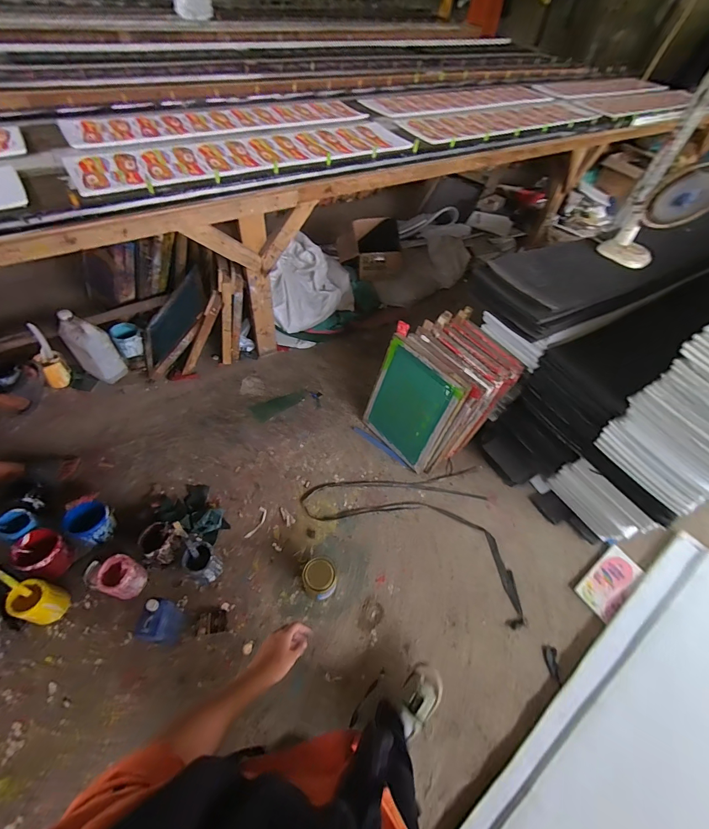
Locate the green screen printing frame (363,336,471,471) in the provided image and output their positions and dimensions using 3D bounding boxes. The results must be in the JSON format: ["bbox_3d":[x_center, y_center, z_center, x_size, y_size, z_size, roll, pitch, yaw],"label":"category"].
[{"bbox_3d":[0.207,-0.030,1.433,0.029,0.438,0.352,-21,54,-42],"label":"green screen printing frame"}]

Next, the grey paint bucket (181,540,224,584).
[{"bbox_3d":[-0.492,0.486,1.184,0.109,0.134,0.101,3,52,-3],"label":"grey paint bucket"}]

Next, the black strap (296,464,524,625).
[{"bbox_3d":[0.195,0.490,1.332,0.729,0.036,0.580,-4,53,-9],"label":"black strap"}]

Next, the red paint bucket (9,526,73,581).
[{"bbox_3d":[-0.987,0.445,1.154,0.144,0.106,0.127,20,53,10],"label":"red paint bucket"}]

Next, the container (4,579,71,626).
[{"bbox_3d":[-0.923,0.556,1.075,0.108,0.128,0.091,21,53,11],"label":"container"}]

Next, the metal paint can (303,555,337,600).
[{"bbox_3d":[-0.111,0.533,1.178,0.104,0.156,0.102,3,52,-3],"label":"metal paint can"}]

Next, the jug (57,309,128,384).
[{"bbox_3d":[-1.141,-0.286,1.577,0.199,0.294,0.152,37,58,22],"label":"jug"}]

